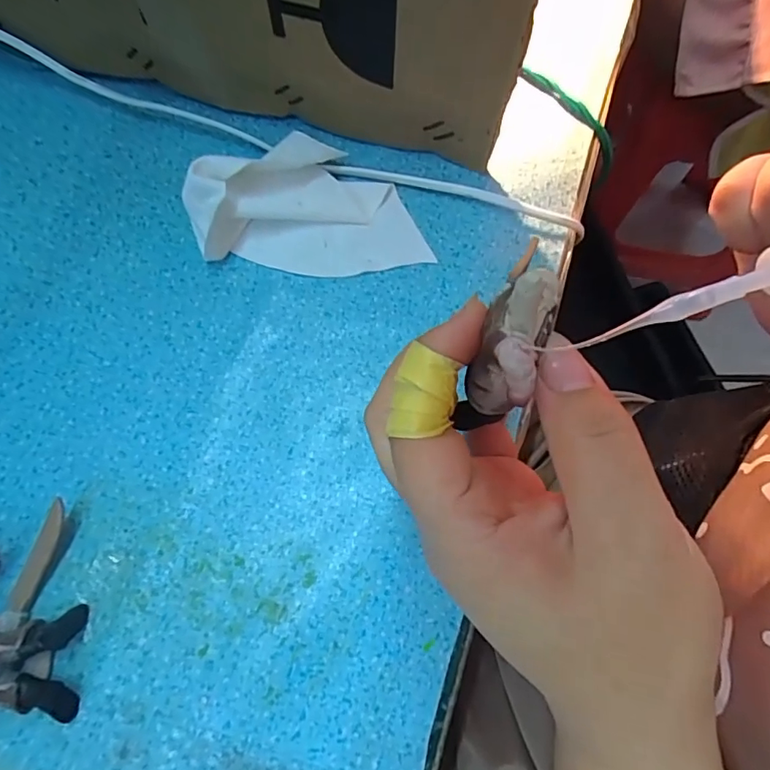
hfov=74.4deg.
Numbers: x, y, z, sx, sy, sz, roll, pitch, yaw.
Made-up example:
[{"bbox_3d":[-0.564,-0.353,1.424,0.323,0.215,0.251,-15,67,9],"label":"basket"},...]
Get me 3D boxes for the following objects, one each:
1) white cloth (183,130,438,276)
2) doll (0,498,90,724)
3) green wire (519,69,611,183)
[{"bbox_3d":[-0.032,-0.096,0.255,0.115,0.036,0.074,7,70,2],"label":"white cloth"},{"bbox_3d":[-0.150,0.089,0.200,0.056,0.018,0.077,-5,70,-2],"label":"doll"},{"bbox_3d":[0.111,-0.157,0.301,0.081,0.027,0.006,43,74,-9],"label":"green wire"}]

